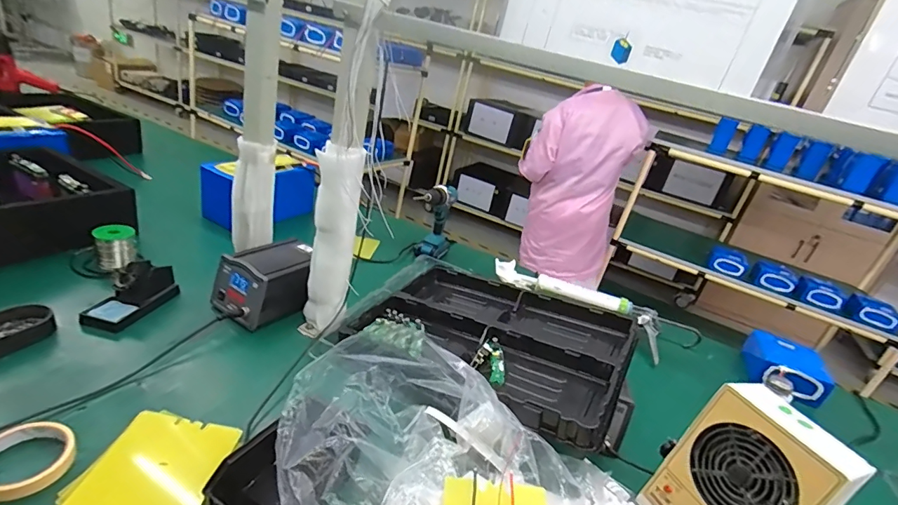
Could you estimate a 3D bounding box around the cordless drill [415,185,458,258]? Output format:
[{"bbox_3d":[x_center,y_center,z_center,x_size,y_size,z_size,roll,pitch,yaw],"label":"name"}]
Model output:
[{"bbox_3d":[-0.037,-0.088,1.222,0.084,0.214,0.222,13,28,10],"label":"cordless drill"}]

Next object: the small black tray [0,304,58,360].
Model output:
[{"bbox_3d":[-0.670,0.117,0.664,0.069,0.037,0.105,18,25,9],"label":"small black tray"}]

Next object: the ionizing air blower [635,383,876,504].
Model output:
[{"bbox_3d":[0.361,0.292,0.543,0.088,0.225,0.148,15,21,-33],"label":"ionizing air blower"}]

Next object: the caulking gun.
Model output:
[{"bbox_3d":[0.359,0.140,1.110,0.535,0.057,0.152,21,26,16],"label":"caulking gun"}]

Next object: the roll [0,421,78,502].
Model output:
[{"bbox_3d":[-0.489,0.235,0.502,0.092,0.026,0.088,11,25,-5],"label":"roll"}]

